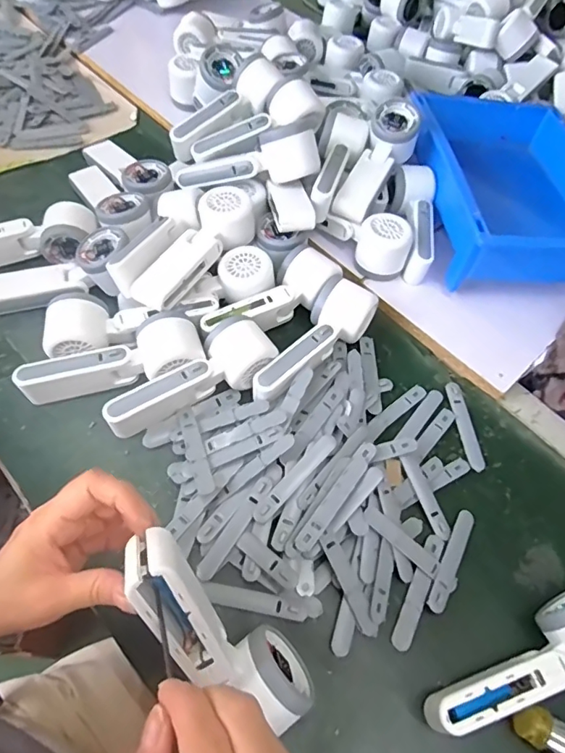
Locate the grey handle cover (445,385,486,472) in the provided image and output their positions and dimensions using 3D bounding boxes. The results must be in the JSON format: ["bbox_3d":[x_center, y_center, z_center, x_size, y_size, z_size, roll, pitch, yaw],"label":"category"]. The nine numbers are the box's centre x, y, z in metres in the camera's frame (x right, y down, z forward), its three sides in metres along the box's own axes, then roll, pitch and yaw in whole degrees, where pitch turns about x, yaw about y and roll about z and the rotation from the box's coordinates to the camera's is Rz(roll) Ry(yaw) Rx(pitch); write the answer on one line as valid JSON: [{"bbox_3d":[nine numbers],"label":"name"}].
[{"bbox_3d":[0.180,0.047,0.483,0.017,0.004,0.094,-2,58,-8],"label":"grey handle cover"}]

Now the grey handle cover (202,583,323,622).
[{"bbox_3d":[-0.015,0.177,0.382,0.091,0.006,0.017,9,57,-2],"label":"grey handle cover"}]

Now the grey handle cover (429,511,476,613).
[{"bbox_3d":[0.143,0.152,0.410,0.015,0.009,0.093,30,59,12],"label":"grey handle cover"}]

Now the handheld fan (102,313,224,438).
[{"bbox_3d":[-0.123,-0.006,0.459,0.105,0.047,0.078,-25,64,-21],"label":"handheld fan"}]

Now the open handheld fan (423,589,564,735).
[{"bbox_3d":[0.174,0.204,0.356,0.157,0.057,0.058,-12,60,-14],"label":"open handheld fan"}]

